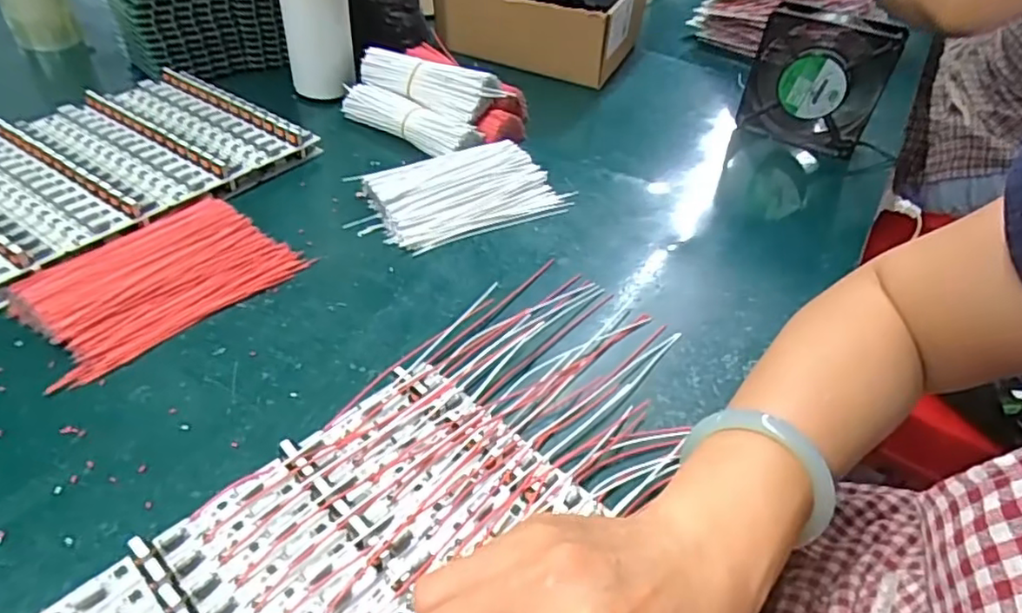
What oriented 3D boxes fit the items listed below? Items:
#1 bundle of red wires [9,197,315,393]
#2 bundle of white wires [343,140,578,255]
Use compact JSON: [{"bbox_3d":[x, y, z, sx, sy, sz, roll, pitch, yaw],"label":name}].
[{"bbox_3d":[-0.234,-0.023,0.415,0.096,0.023,0.157,33,49,26],"label":"bundle of red wires"},{"bbox_3d":[-0.041,-0.096,0.514,0.171,0.028,0.090,-17,47,-23],"label":"bundle of white wires"}]

